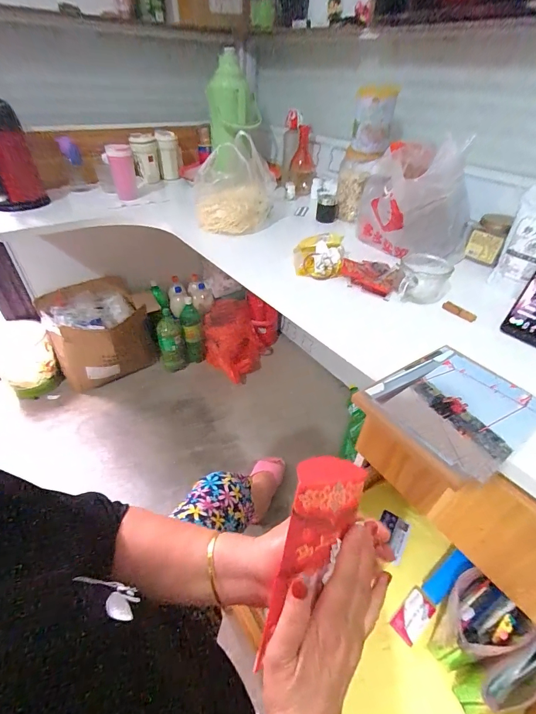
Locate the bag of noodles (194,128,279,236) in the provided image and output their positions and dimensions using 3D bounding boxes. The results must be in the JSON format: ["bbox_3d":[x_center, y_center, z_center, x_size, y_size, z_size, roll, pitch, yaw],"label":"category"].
[{"bbox_3d":[-0.077,-0.450,0.885,0.228,0.197,0.128,-4,41,-8],"label":"bag of noodles"}]

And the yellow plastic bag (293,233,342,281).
[{"bbox_3d":[0.114,-0.230,0.747,0.112,0.060,0.111,7,40,6],"label":"yellow plastic bag"}]

